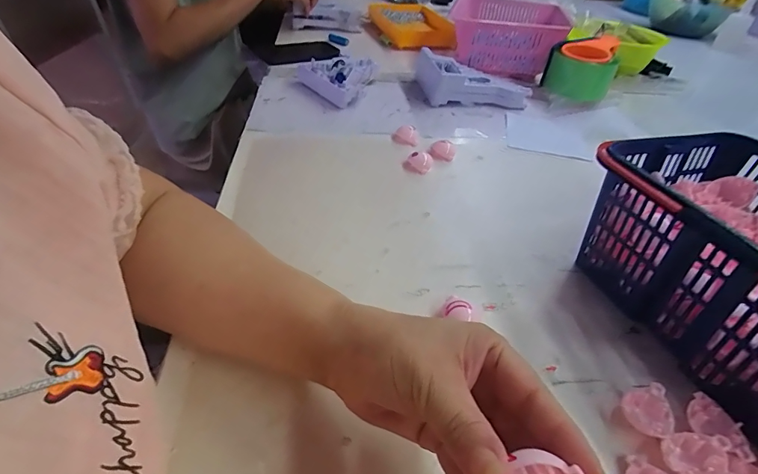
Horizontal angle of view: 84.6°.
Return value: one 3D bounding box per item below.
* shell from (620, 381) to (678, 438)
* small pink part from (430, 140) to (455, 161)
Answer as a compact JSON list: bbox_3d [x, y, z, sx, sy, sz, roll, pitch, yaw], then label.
[{"bbox_3d":[0.173,0.113,0.267,0.030,0.015,0.031,-2,39,-8],"label":"shell"},{"bbox_3d":[0.081,-0.109,0.529,0.030,0.019,0.019,11,39,7],"label":"small pink part"}]

